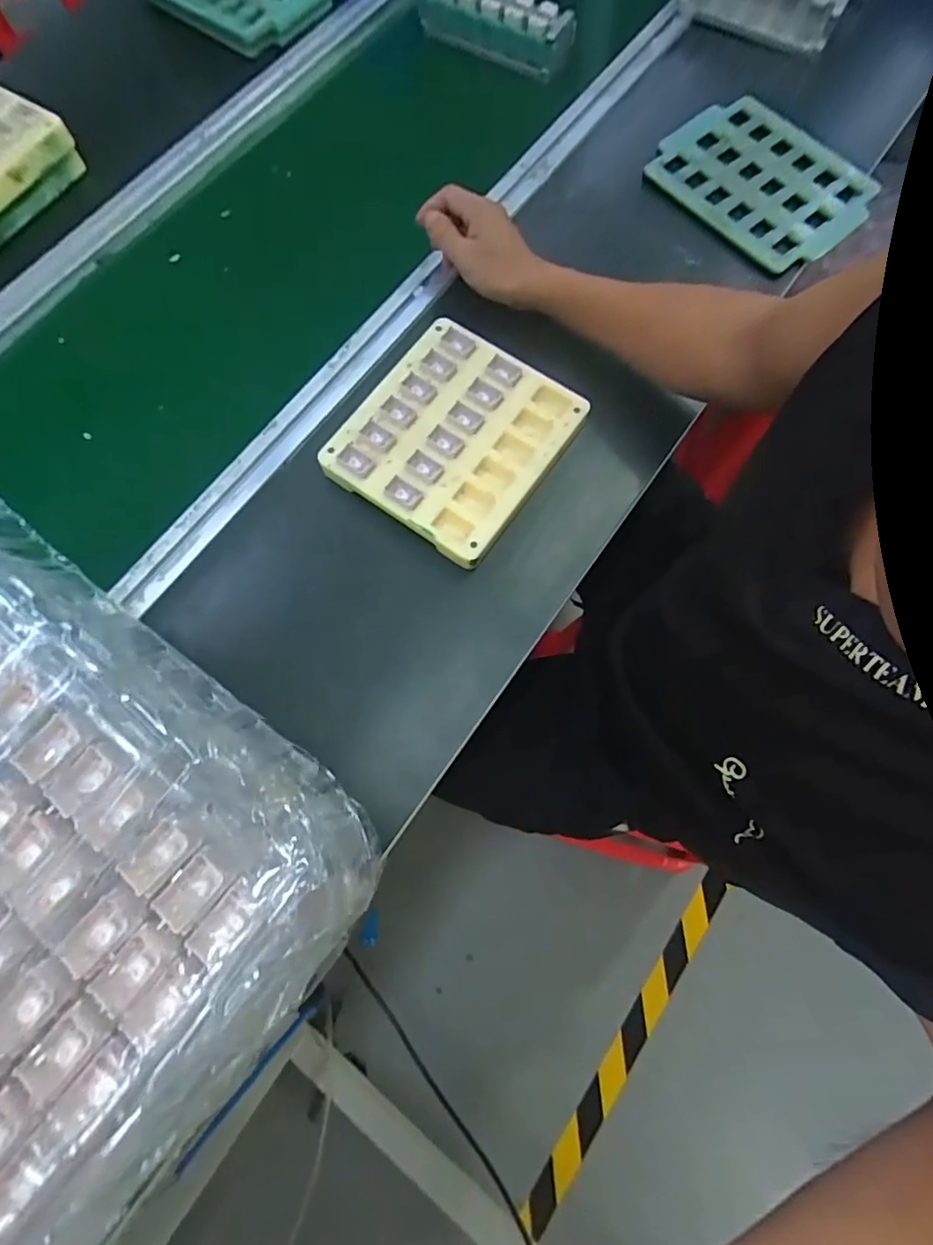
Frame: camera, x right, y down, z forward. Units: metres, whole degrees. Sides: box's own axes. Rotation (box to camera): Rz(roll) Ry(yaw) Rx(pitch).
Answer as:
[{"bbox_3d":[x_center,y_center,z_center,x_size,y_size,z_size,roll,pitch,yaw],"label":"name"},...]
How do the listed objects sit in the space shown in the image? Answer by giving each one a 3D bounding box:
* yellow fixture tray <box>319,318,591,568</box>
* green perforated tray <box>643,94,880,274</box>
[{"bbox_3d":[-0.009,-0.175,0.519,0.178,0.026,0.196,34,78,10],"label":"yellow fixture tray"},{"bbox_3d":[0.340,-0.504,0.624,0.193,0.012,0.223,-42,78,-10],"label":"green perforated tray"}]

